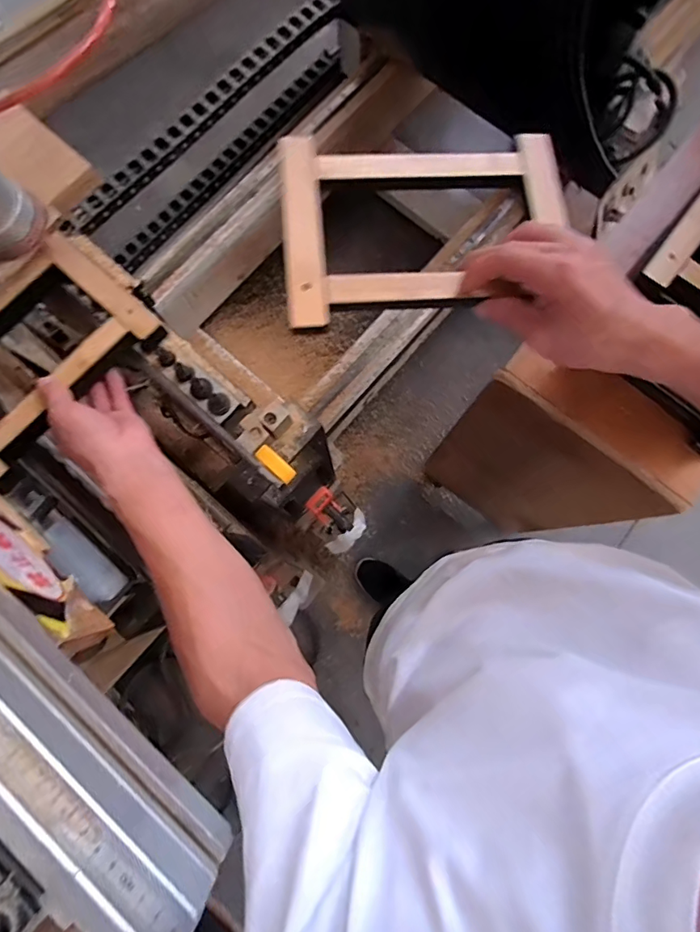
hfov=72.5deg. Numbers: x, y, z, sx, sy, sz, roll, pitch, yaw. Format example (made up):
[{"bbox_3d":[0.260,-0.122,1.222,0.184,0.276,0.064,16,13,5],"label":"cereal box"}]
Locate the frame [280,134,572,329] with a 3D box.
[{"bbox_3d":[0.066,-0.203,0.398,0.241,0.028,0.173,-5,80,-1],"label":"frame"}]

